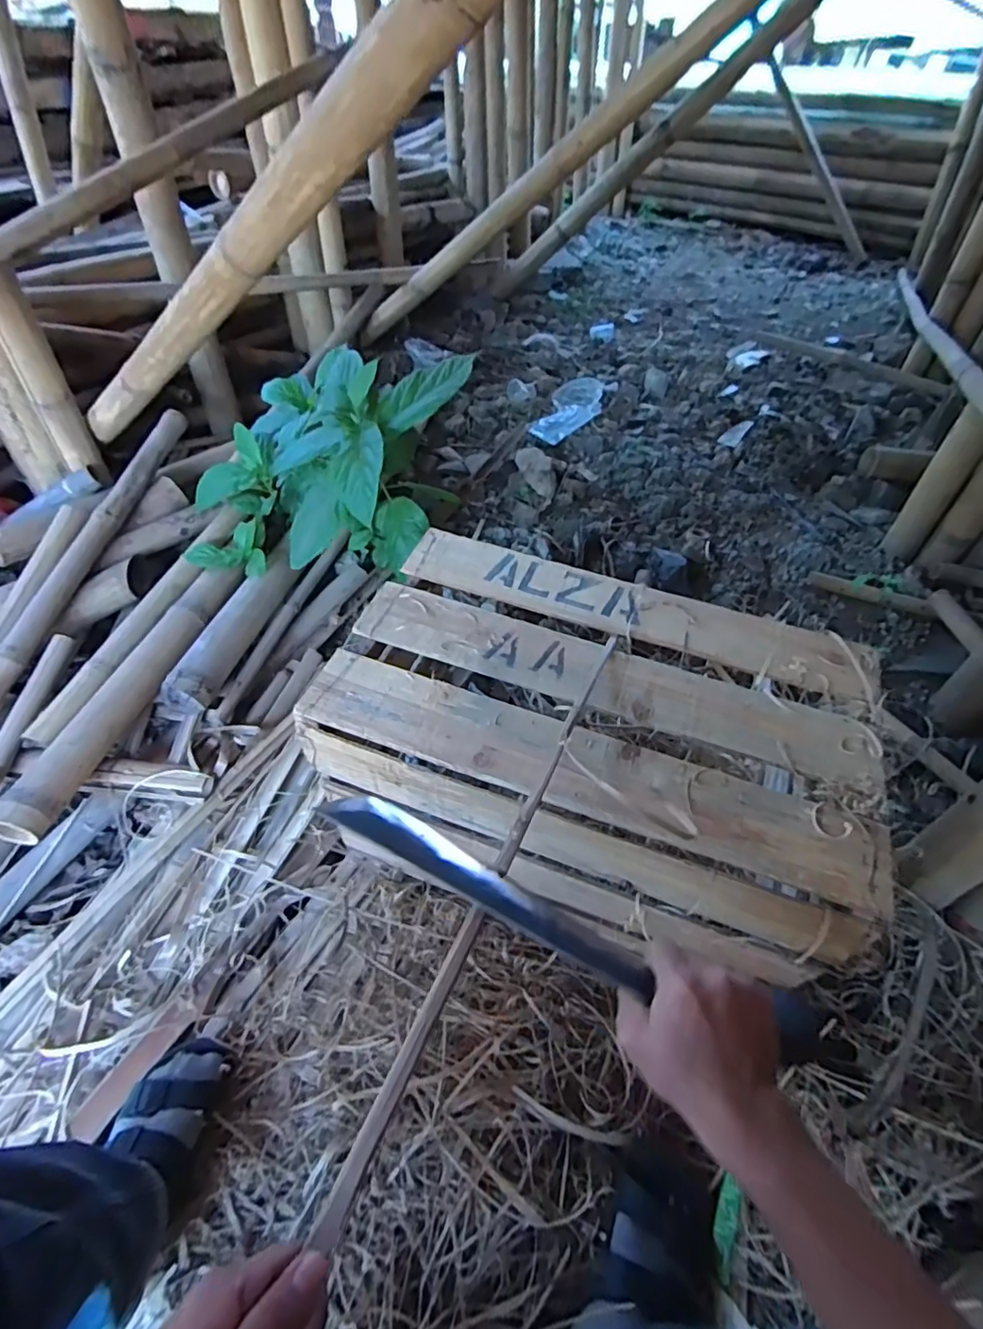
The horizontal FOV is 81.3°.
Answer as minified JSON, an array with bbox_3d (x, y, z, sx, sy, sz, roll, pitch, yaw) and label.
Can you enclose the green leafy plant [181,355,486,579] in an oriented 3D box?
[{"bbox_3d":[-0.350,-0.372,1.136,0.458,0.369,0.426,21,51,13],"label":"green leafy plant"}]

